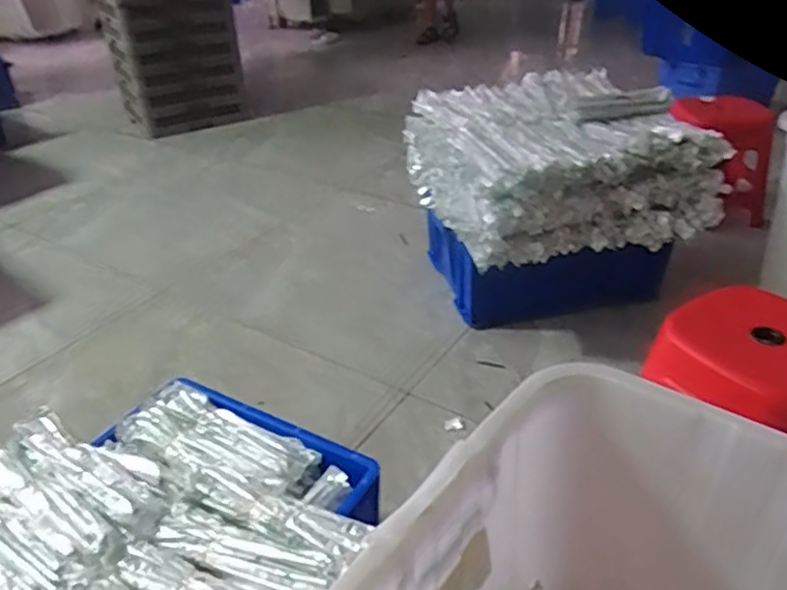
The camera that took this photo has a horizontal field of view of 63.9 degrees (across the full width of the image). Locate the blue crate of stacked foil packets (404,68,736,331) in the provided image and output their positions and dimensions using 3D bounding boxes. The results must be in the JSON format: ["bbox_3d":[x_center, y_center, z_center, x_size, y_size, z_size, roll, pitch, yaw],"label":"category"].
[{"bbox_3d":[0.377,-0.245,1.605,0.590,0.448,0.584,-11,34,-13],"label":"blue crate of stacked foil packets"}]

